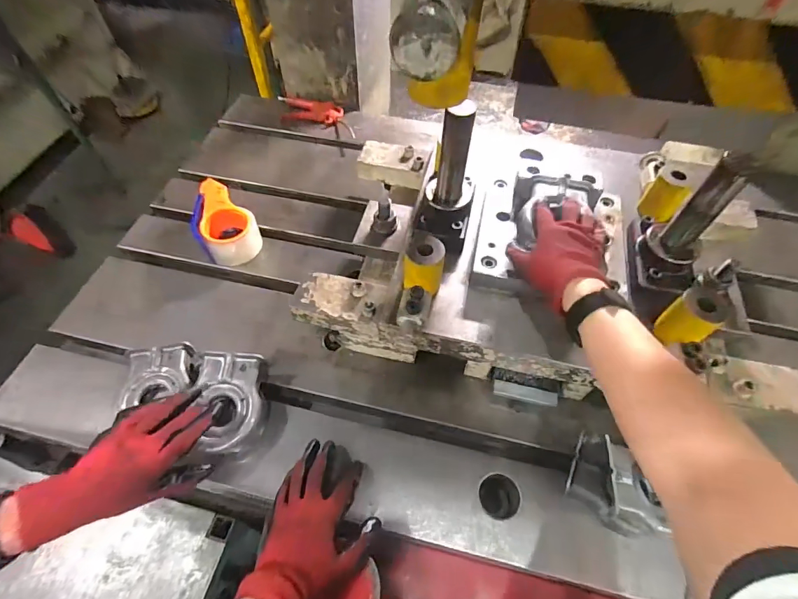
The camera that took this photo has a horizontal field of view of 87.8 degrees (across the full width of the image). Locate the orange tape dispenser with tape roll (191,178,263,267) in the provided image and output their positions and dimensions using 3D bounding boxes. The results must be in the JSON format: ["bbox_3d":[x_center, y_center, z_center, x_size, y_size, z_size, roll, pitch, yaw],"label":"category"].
[{"bbox_3d":[-0.308,-0.136,0.720,0.099,0.059,0.153,-28,61,-20],"label":"orange tape dispenser with tape roll"}]

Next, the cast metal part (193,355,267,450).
[{"bbox_3d":[-0.225,0.129,0.536,0.087,0.041,0.131,2,55,0],"label":"cast metal part"}]

